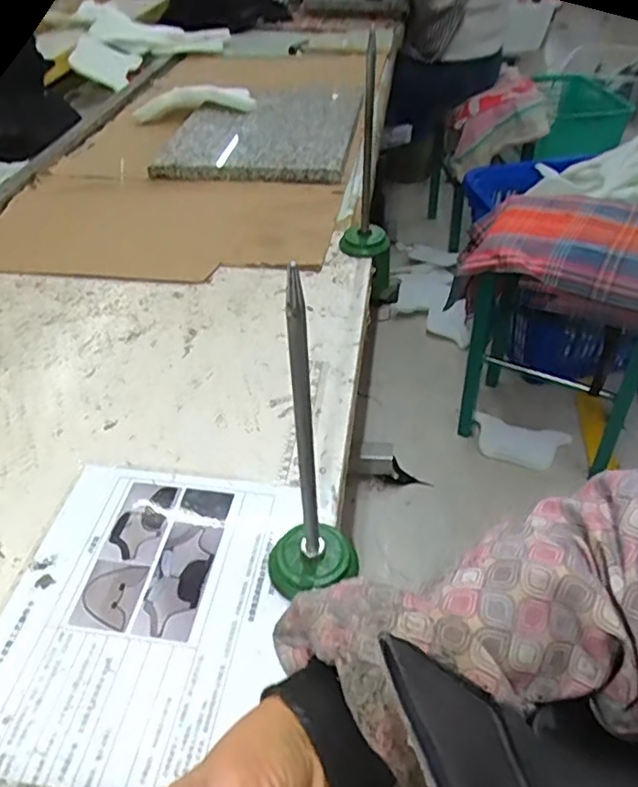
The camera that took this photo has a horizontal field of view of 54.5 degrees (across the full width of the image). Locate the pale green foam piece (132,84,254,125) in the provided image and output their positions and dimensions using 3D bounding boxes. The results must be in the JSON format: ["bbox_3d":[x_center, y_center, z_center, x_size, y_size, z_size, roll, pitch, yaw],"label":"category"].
[{"bbox_3d":[-0.225,-0.533,1.143,0.236,0.050,0.076,7,43,10],"label":"pale green foam piece"}]

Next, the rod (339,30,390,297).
[{"bbox_3d":[0.057,-0.248,0.728,0.059,0.288,0.053,2,42,5],"label":"rod"}]

